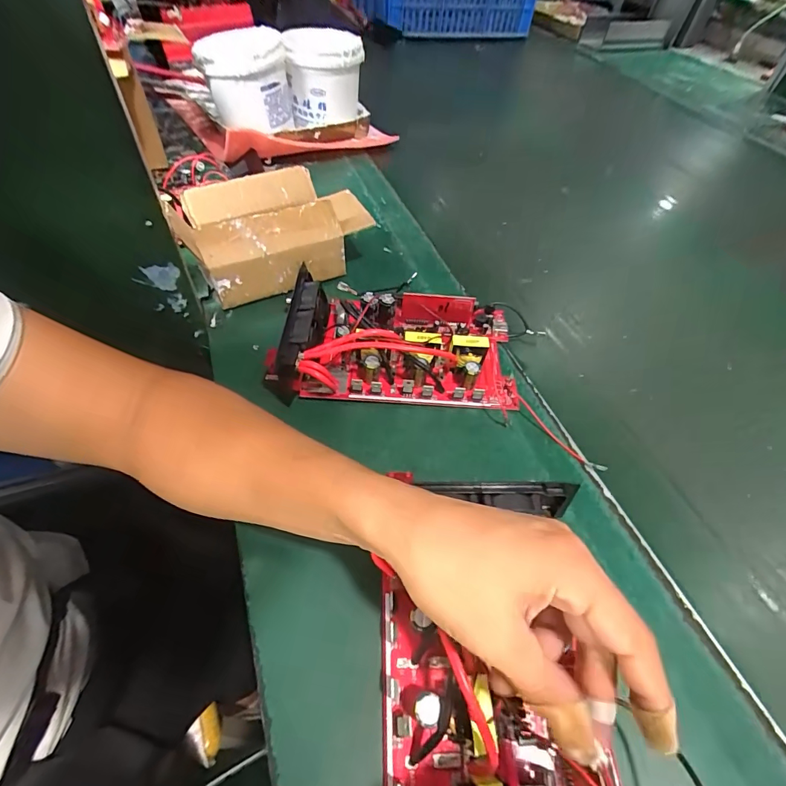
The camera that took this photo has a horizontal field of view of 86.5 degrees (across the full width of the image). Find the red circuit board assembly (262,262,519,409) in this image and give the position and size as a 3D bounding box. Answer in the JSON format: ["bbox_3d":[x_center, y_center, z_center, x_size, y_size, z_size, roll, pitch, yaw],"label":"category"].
[{"bbox_3d":[0.004,-0.058,0.394,0.222,0.064,0.127,2,52,-3],"label":"red circuit board assembly"}]

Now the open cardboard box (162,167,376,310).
[{"bbox_3d":[-0.133,-0.179,0.470,0.190,0.080,0.117,-23,57,-21],"label":"open cardboard box"}]

